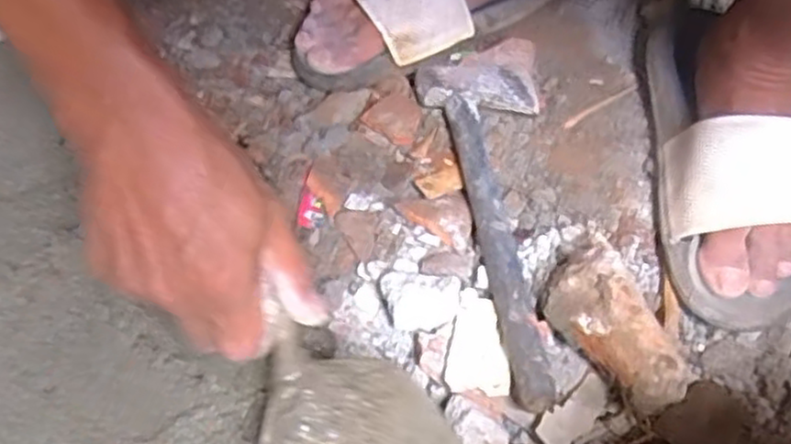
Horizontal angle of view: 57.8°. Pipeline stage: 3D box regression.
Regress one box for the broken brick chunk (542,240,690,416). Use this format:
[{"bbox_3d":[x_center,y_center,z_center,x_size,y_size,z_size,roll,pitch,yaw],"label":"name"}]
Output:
[{"bbox_3d":[0.131,0.061,0.432,0.060,0.040,0.109,-18,56,-11],"label":"broken brick chunk"}]

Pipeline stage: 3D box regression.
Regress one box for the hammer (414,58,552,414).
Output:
[{"bbox_3d":[0.083,-0.021,0.497,0.088,0.032,0.298,-10,55,-6],"label":"hammer"}]

